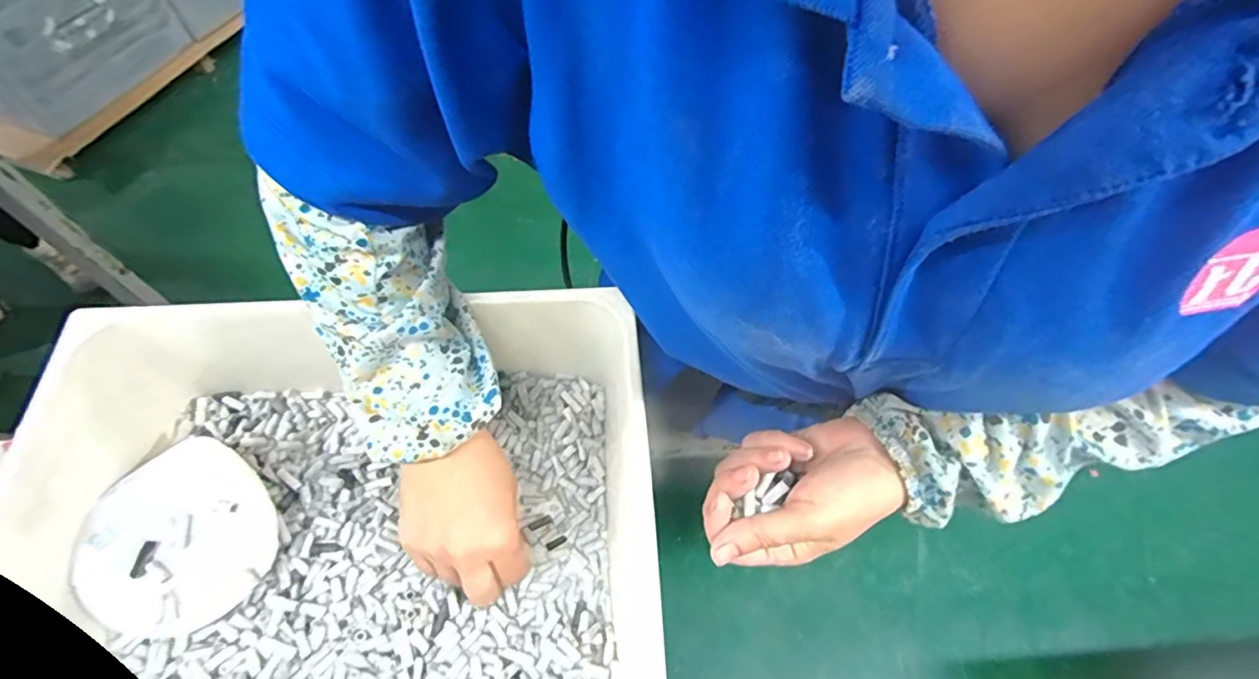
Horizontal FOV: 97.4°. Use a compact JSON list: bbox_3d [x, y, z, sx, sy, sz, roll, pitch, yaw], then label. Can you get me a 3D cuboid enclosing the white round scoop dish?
[{"bbox_3d":[-0.283,0.123,0.347,0.103,0.021,0.114,-30,64,-19],"label":"white round scoop dish"}]

